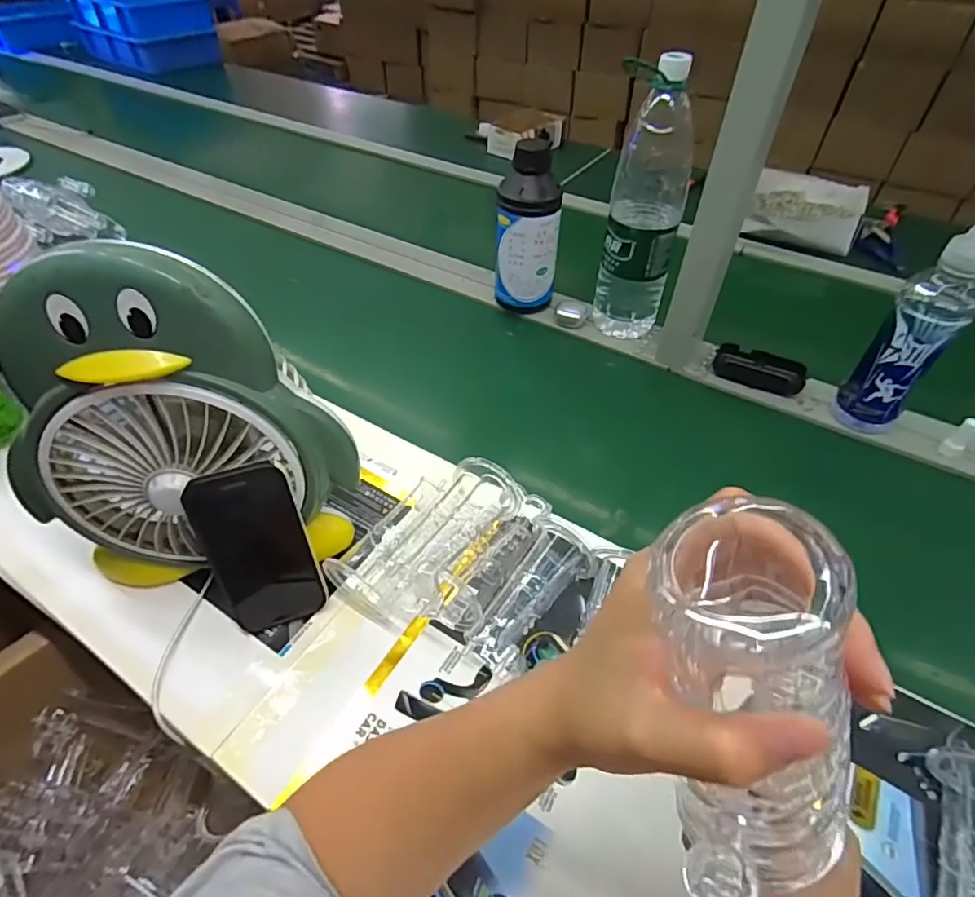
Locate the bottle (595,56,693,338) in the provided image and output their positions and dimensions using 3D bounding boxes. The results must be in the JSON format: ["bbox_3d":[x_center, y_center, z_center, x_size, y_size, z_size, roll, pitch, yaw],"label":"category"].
[{"bbox_3d":[0.201,-0.293,0.694,0.090,0.331,0.093,15,49,13],"label":"bottle"}]

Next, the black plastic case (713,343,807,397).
[{"bbox_3d":[0.356,-0.105,0.720,0.110,0.031,0.053,26,53,21],"label":"black plastic case"}]

